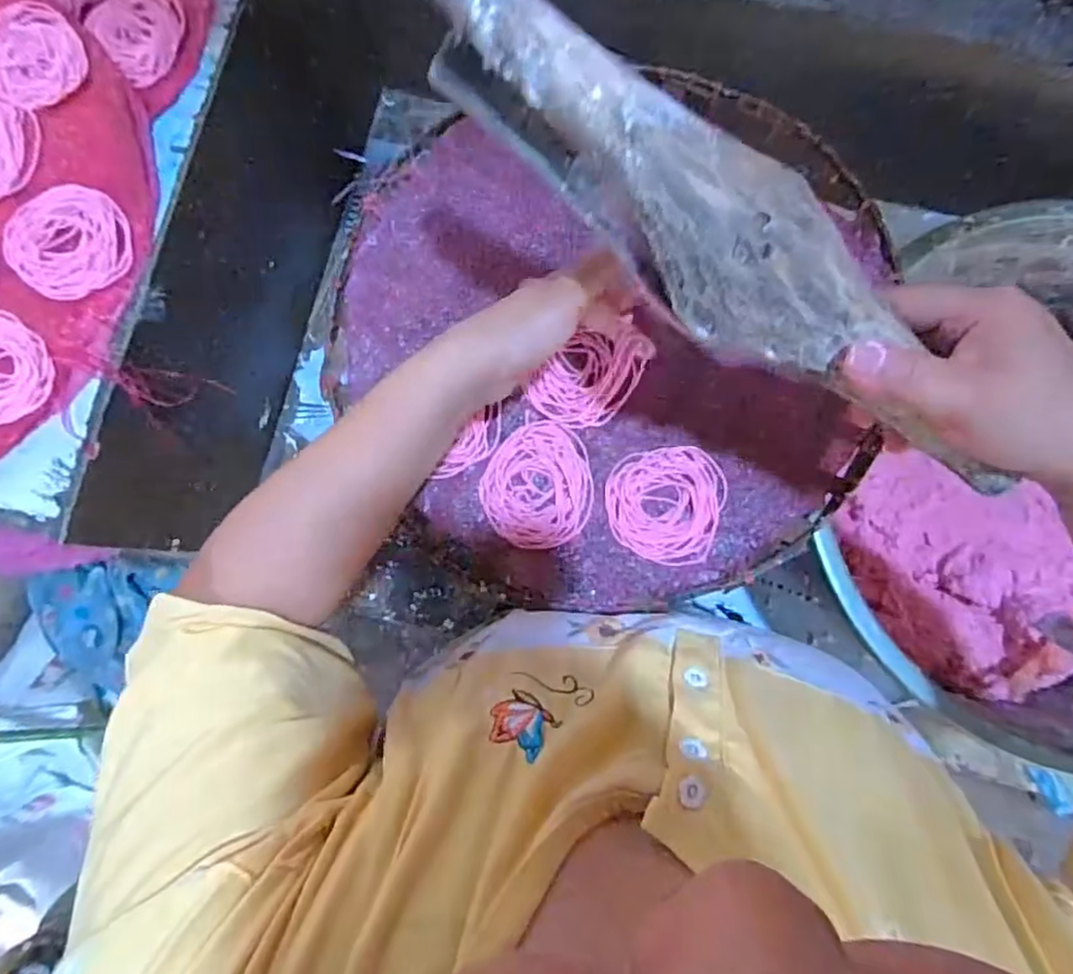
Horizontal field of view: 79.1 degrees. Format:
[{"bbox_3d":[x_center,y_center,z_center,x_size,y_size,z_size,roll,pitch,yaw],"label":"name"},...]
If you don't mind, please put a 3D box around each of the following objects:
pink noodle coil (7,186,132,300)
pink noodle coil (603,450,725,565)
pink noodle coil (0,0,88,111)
[{"bbox_3d":[-0.306,-0.162,0.425,0.071,0.012,0.072,0,82,2],"label":"pink noodle coil"},{"bbox_3d":[0.084,0.009,0.427,0.074,0.004,0.076,0,82,2],"label":"pink noodle coil"},{"bbox_3d":[-0.338,-0.290,0.436,0.063,0.011,0.068,-42,83,-4],"label":"pink noodle coil"}]

